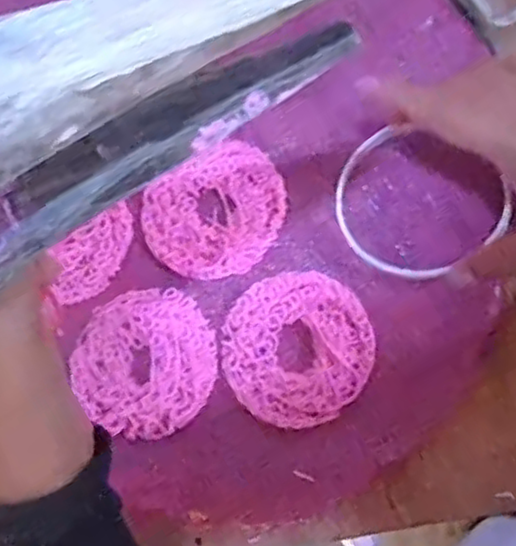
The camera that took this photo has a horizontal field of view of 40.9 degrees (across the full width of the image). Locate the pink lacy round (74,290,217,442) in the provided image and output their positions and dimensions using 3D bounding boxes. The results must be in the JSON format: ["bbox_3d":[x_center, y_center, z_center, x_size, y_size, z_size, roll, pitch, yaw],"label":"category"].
[{"bbox_3d":[-0.060,0.048,0.371,0.074,0.005,0.075,0,79,1],"label":"pink lacy round"}]

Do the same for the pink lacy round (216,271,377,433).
[{"bbox_3d":[0.021,0.040,0.370,0.079,0.009,0.078,0,79,1],"label":"pink lacy round"}]

